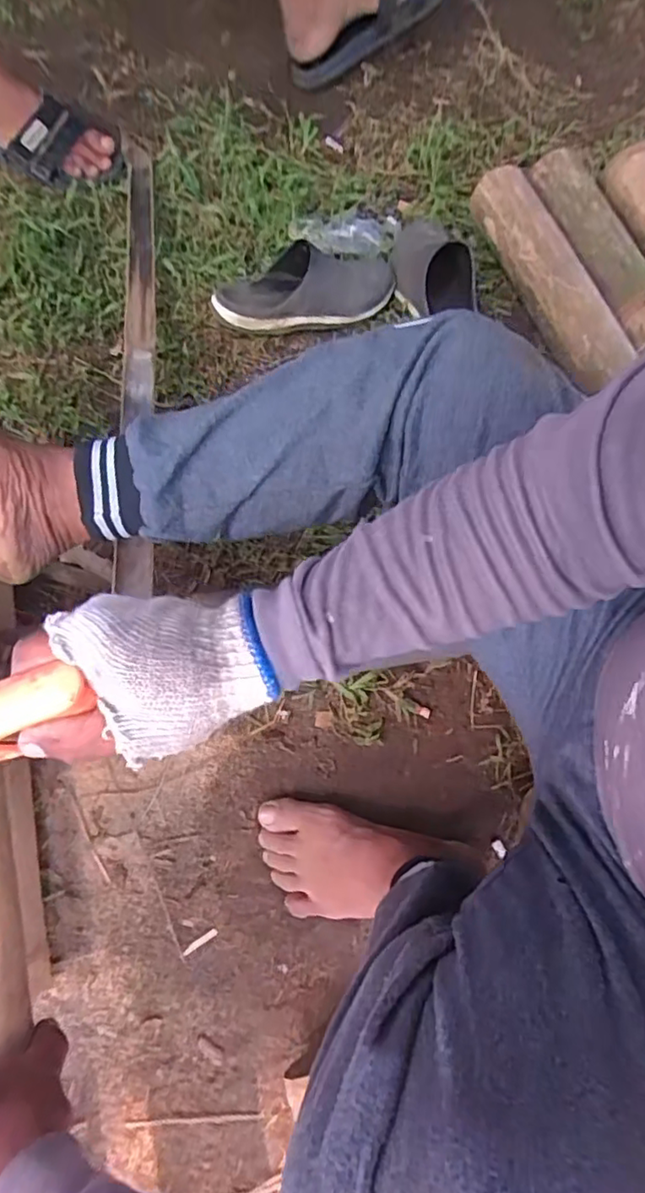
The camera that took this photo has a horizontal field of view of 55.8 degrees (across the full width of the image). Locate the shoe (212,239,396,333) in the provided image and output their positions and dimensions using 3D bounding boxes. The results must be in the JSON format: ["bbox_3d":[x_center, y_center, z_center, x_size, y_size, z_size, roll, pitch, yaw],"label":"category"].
[{"bbox_3d":[-0.020,-0.416,0.830,0.261,0.072,0.121,-27,71,-11],"label":"shoe"}]

